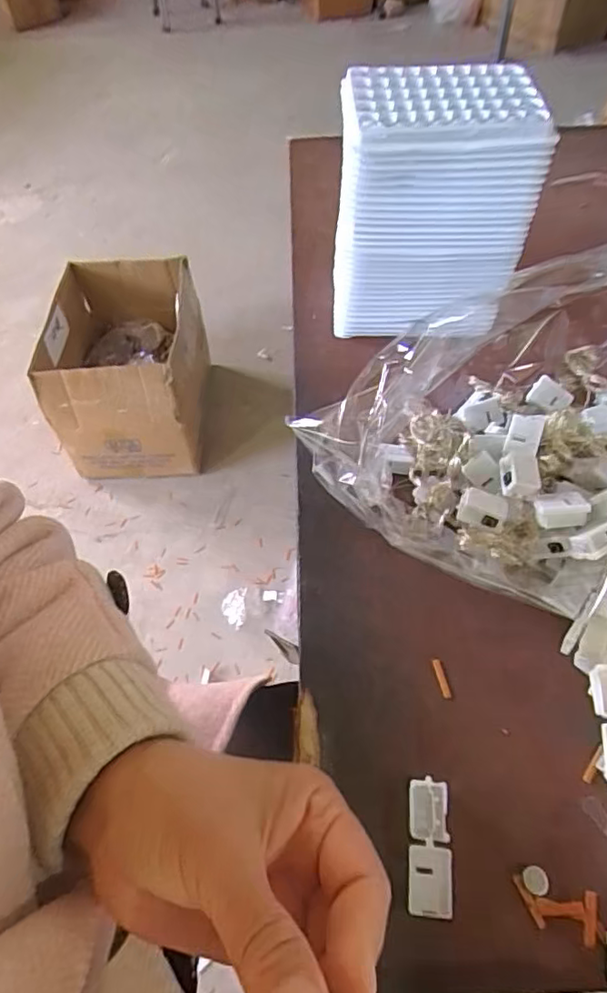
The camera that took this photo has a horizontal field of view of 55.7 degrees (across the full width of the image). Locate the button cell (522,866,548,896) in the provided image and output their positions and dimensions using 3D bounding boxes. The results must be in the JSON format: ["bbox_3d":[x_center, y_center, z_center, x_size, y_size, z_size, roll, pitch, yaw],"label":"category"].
[{"bbox_3d":[0.109,0.180,0.270,0.011,0.004,0.011,0,56,3],"label":"button cell"}]

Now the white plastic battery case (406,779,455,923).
[{"bbox_3d":[0.061,0.167,0.275,0.020,0.004,0.056,3,56,5],"label":"white plastic battery case"}]

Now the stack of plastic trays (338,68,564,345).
[{"bbox_3d":[0.090,-0.211,0.432,0.132,0.158,0.085,-2,55,1],"label":"stack of plastic trays"}]

